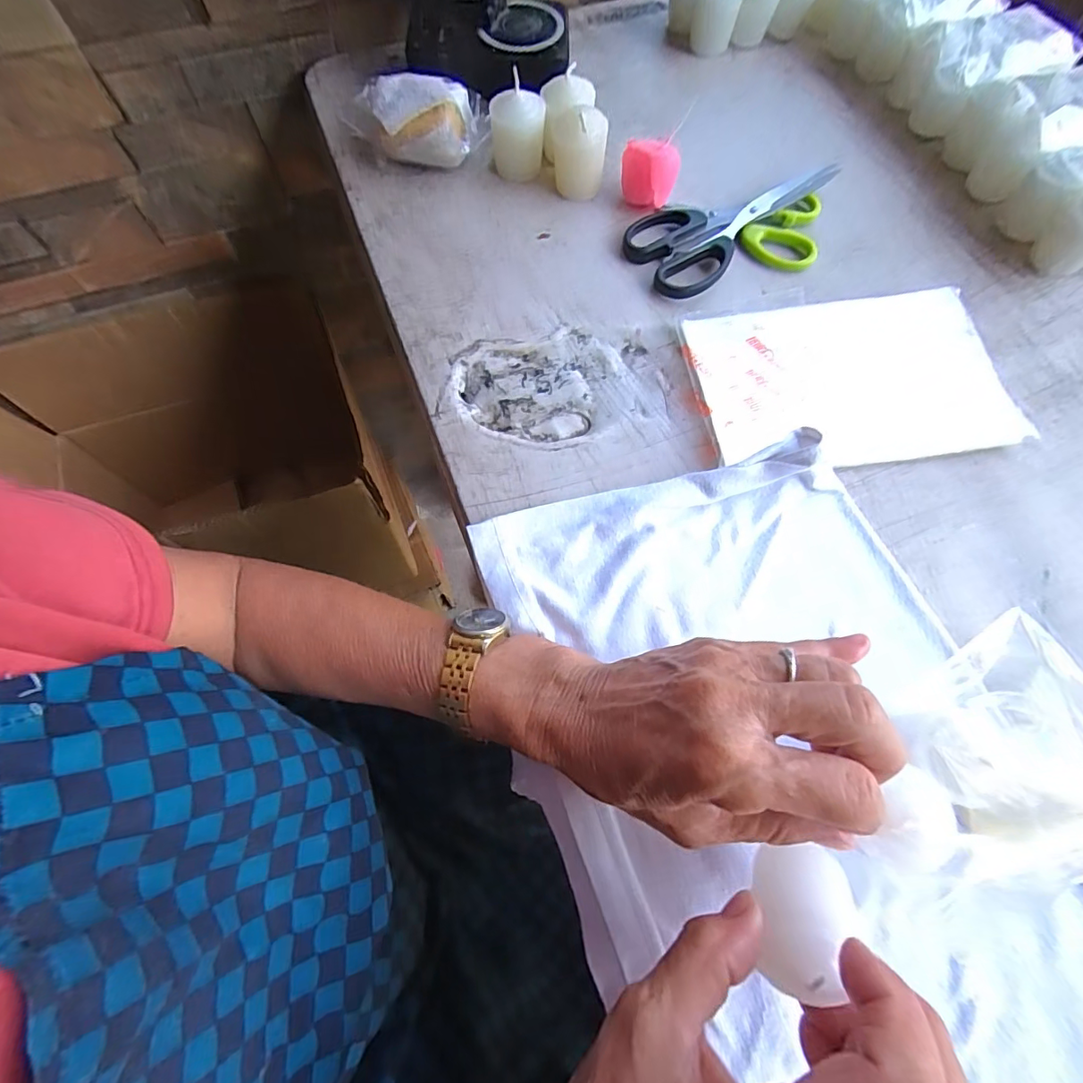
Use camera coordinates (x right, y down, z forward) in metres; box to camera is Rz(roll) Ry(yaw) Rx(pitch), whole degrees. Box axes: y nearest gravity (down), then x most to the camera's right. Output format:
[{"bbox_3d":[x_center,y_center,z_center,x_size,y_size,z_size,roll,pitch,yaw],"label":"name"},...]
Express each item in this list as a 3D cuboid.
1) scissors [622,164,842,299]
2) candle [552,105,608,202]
[{"bbox_3d":[0.137,-0.229,0.355,0.164,0.011,0.065,-34,75,-11],"label":"scissors"},{"bbox_3d":[0.026,-0.271,0.353,0.035,0.048,0.031,5,71,1],"label":"candle"}]

